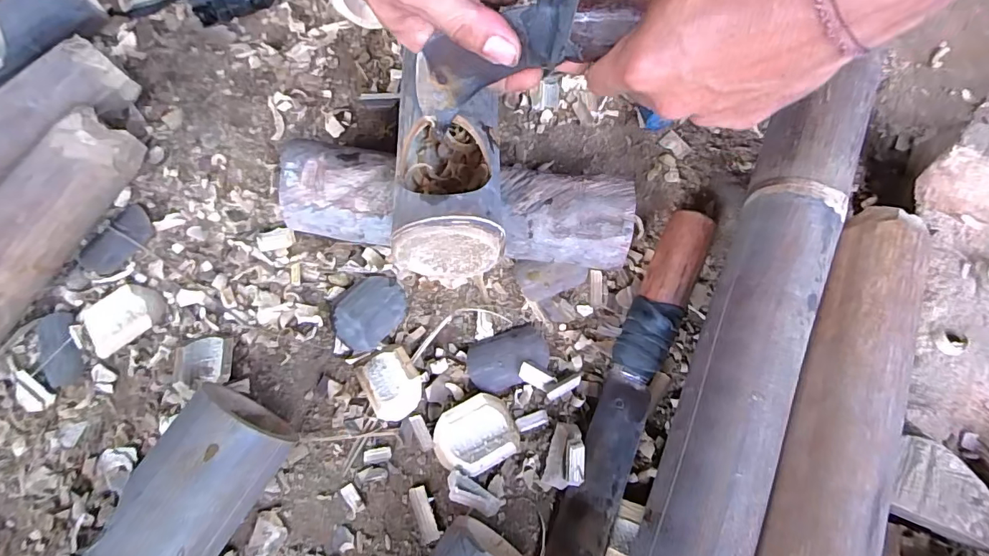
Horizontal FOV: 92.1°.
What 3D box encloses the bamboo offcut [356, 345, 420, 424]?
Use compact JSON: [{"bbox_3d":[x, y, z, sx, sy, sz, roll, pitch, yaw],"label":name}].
[{"bbox_3d":[-0.079,0.079,0.363,0.041,0.010,0.054,-33,75,-9],"label":"bamboo offcut"}]

